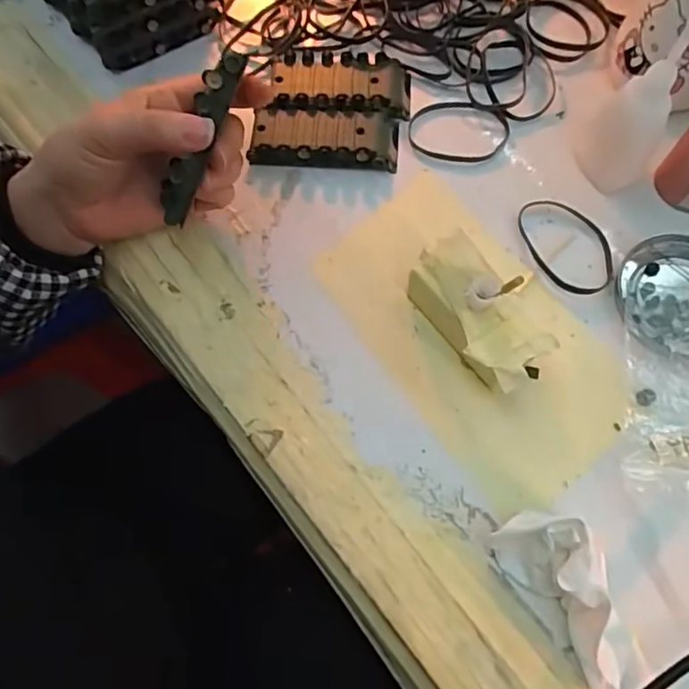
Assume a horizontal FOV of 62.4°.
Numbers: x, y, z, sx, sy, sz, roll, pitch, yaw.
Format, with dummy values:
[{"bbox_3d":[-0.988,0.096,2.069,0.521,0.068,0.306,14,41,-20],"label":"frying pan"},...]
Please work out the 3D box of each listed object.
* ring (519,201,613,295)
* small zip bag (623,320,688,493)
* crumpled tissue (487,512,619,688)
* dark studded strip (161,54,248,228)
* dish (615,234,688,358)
[{"bbox_3d":[0.139,-0.062,0.352,0.048,0.004,0.070,-21,69,-7],"label":"ring"},{"bbox_3d":[0.191,0.040,0.309,0.073,0.011,0.084,11,68,6],"label":"small zip bag"},{"bbox_3d":[0.107,0.115,0.263,0.033,0.040,0.082,-33,71,-12],"label":"crumpled tissue"},{"bbox_3d":[-0.075,-0.106,0.294,0.016,0.008,0.092,31,106,12],"label":"dark studded strip"},{"bbox_3d":[0.201,-0.030,0.336,0.074,0.010,0.079,0,67,1],"label":"dish"}]

